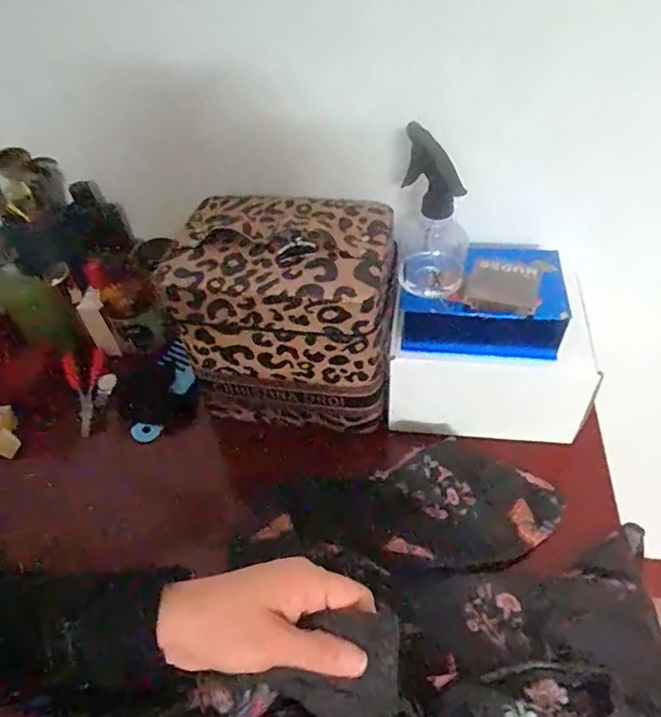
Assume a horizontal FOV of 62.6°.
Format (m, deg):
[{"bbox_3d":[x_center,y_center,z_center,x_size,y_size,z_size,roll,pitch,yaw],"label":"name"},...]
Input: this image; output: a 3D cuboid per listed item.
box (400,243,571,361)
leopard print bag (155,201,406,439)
[{"bbox_3d":[0.165,-0.066,0.601,0.168,0.079,0.123,3,47,8],"label":"box"},{"bbox_3d":[-0.045,-0.056,0.657,0.236,0.231,0.177,6,48,10],"label":"leopard print bag"}]

